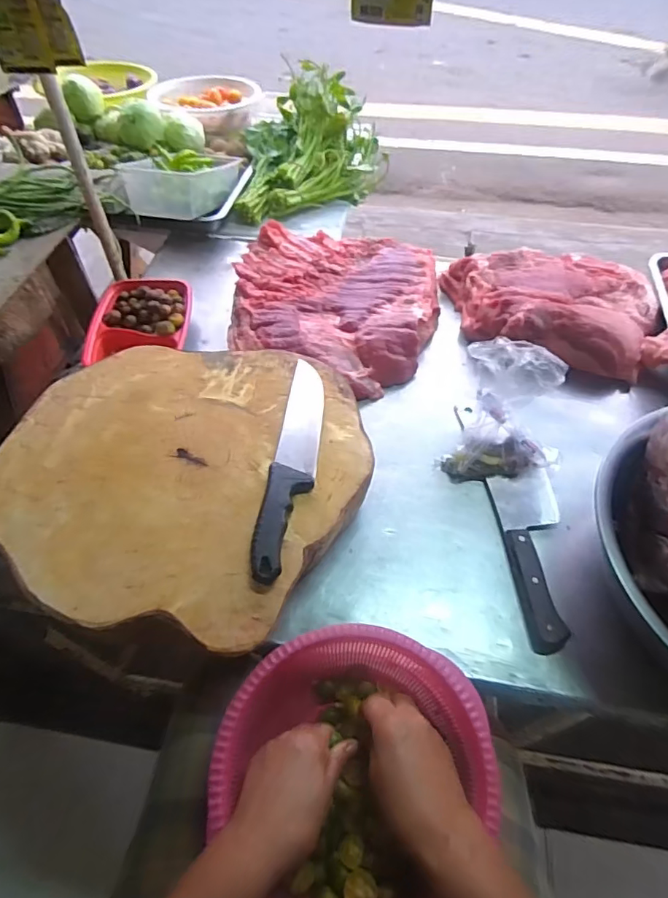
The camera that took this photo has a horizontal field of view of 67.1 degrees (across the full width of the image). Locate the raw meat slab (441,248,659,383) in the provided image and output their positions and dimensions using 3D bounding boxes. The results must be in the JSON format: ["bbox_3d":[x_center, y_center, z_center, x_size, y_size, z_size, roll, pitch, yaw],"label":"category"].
[{"bbox_3d":[0.358,-0.249,0.838,0.346,0.074,0.244,12,56,6],"label":"raw meat slab"}]

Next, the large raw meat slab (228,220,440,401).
[{"bbox_3d":[-0.006,-0.249,0.847,0.348,0.054,0.337,19,57,11],"label":"large raw meat slab"}]

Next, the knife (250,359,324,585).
[{"bbox_3d":[-0.044,0.009,0.578,0.049,0.022,0.307,8,52,0],"label":"knife"}]

